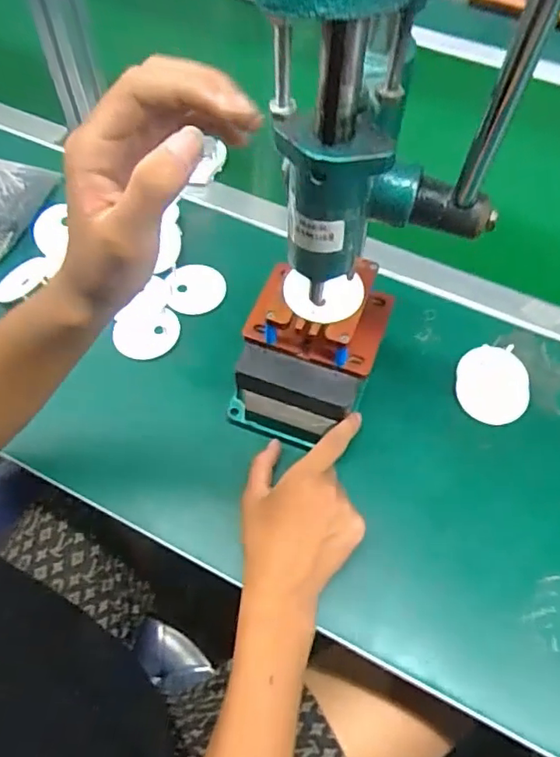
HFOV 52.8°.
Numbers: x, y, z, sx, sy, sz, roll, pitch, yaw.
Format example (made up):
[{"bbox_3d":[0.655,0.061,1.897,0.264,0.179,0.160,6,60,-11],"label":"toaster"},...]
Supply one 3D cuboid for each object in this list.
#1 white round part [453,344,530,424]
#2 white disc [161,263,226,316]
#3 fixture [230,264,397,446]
[{"bbox_3d":[0.200,0.006,0.530,0.064,0.018,0.074,7,62,6],"label":"white round part"},{"bbox_3d":[-0.088,-0.093,0.591,0.061,0.004,0.060,3,66,-7],"label":"white disc"},{"bbox_3d":[0.027,-0.026,0.487,0.107,0.096,0.136,20,64,12],"label":"fixture"}]

